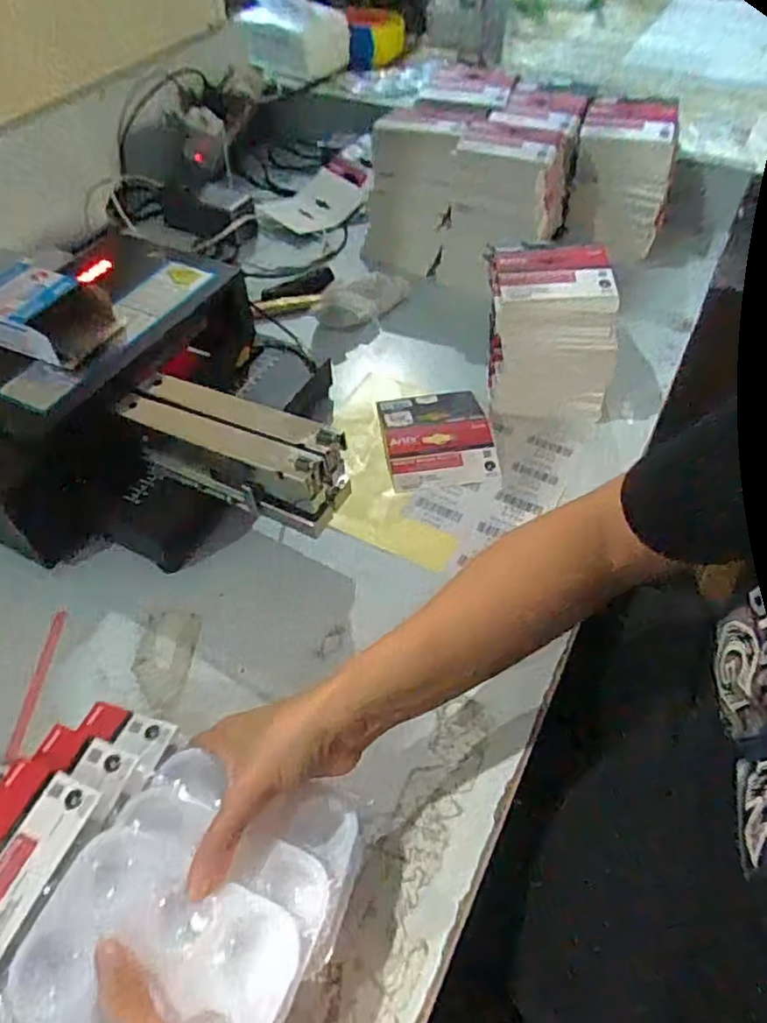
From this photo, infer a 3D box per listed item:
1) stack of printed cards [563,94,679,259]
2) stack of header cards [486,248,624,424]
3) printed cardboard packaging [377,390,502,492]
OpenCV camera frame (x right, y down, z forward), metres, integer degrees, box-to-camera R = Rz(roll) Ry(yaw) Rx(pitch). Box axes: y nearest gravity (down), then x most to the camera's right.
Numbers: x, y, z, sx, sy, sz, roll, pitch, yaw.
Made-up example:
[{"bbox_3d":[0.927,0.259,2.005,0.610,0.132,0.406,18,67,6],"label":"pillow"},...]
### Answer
[{"bbox_3d":[0.287,-0.403,0.776,0.111,0.130,0.115,15,53,13],"label":"stack of printed cards"},{"bbox_3d":[0.154,-0.171,0.609,0.111,0.122,0.102,-1,51,0],"label":"stack of header cards"},{"bbox_3d":[0.050,-0.076,0.620,0.100,0.018,0.123,-6,51,-4],"label":"printed cardboard packaging"}]

